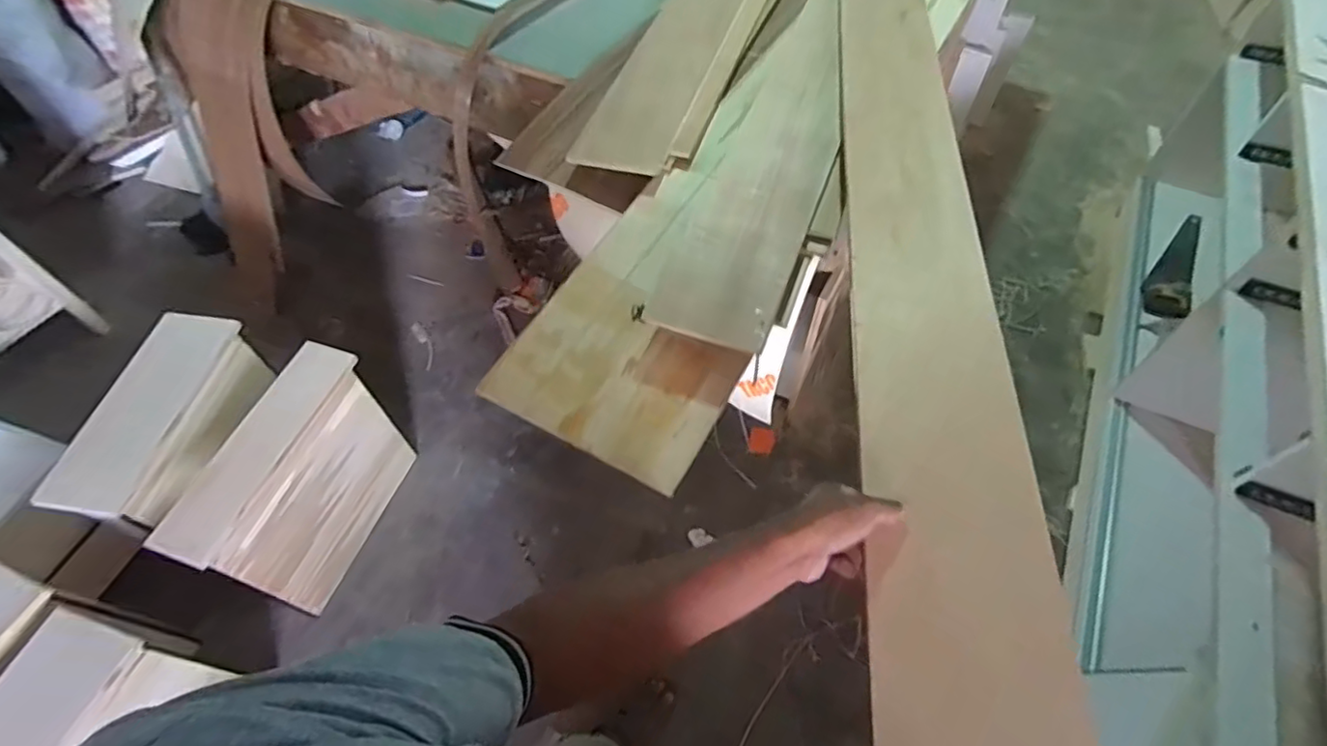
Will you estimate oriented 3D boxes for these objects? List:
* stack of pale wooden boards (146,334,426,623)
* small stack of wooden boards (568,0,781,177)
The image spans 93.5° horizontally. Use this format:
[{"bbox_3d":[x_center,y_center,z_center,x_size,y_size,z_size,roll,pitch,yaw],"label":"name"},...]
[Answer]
[{"bbox_3d":[-0.827,0.269,1.461,0.130,0.476,0.484,16,58,12],"label":"stack of pale wooden boards"},{"bbox_3d":[0.053,-0.662,1.274,0.214,0.035,0.742,16,58,12],"label":"small stack of wooden boards"}]

